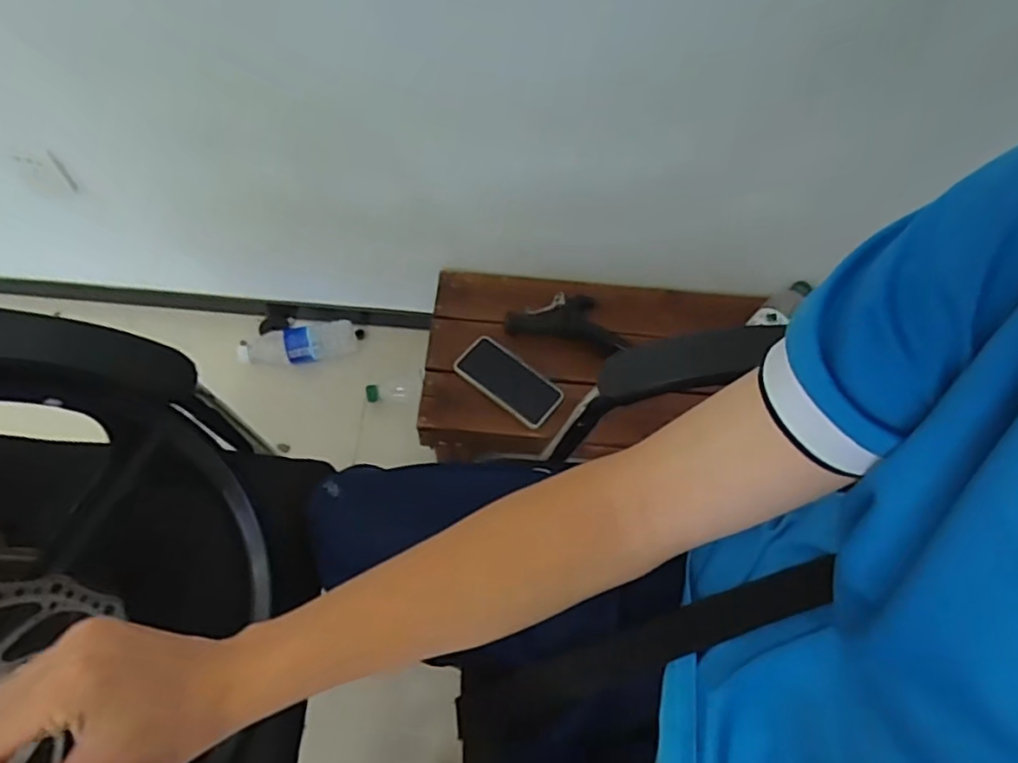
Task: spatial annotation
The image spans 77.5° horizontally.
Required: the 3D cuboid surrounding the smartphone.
[{"bbox_3d":[0.000,-0.002,0.953,0.161,0.011,0.078,37,70,8],"label":"smartphone"}]

